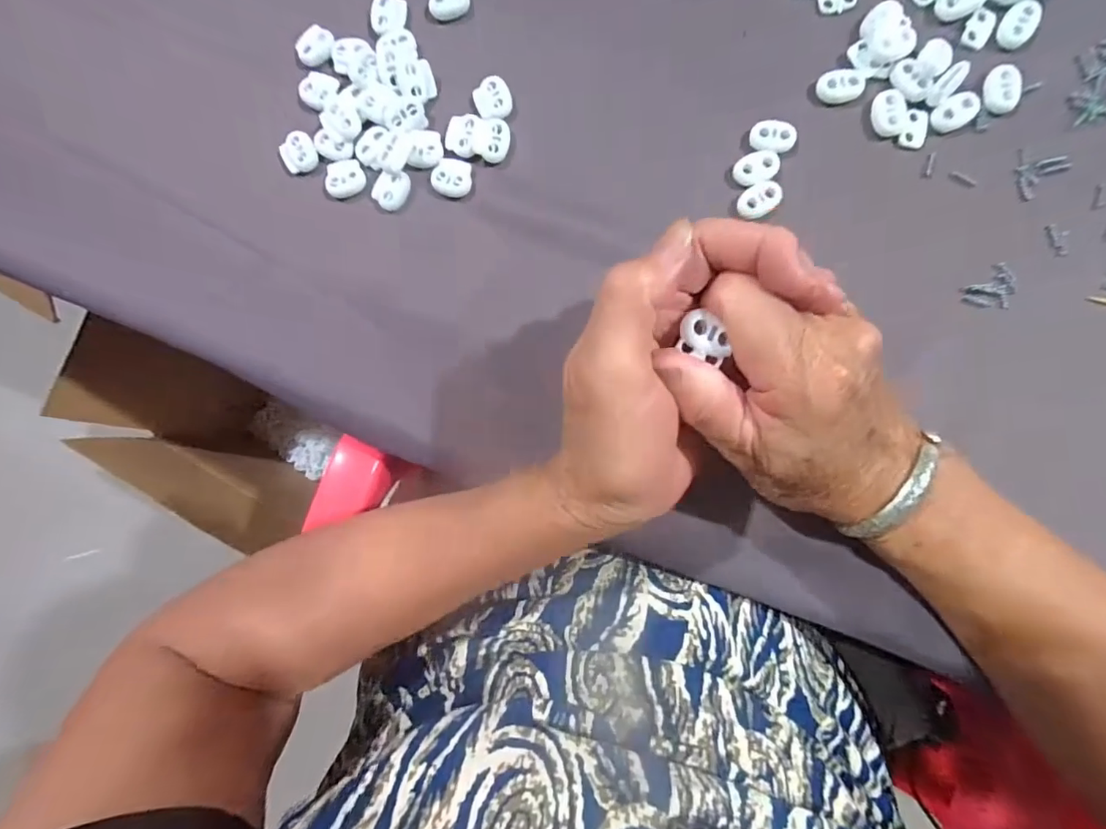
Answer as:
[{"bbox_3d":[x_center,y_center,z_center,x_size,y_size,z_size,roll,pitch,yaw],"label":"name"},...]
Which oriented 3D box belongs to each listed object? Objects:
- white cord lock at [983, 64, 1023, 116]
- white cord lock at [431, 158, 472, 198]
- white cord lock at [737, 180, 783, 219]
[{"bbox_3d":[0.220,-0.159,0.246,0.014,0.006,0.023,-2,89,6],"label":"white cord lock"},{"bbox_3d":[-0.055,-0.128,0.272,0.022,0.005,0.022,0,87,5],"label":"white cord lock"},{"bbox_3d":[0.106,-0.110,0.256,0.022,0.004,0.016,-25,87,5],"label":"white cord lock"}]

